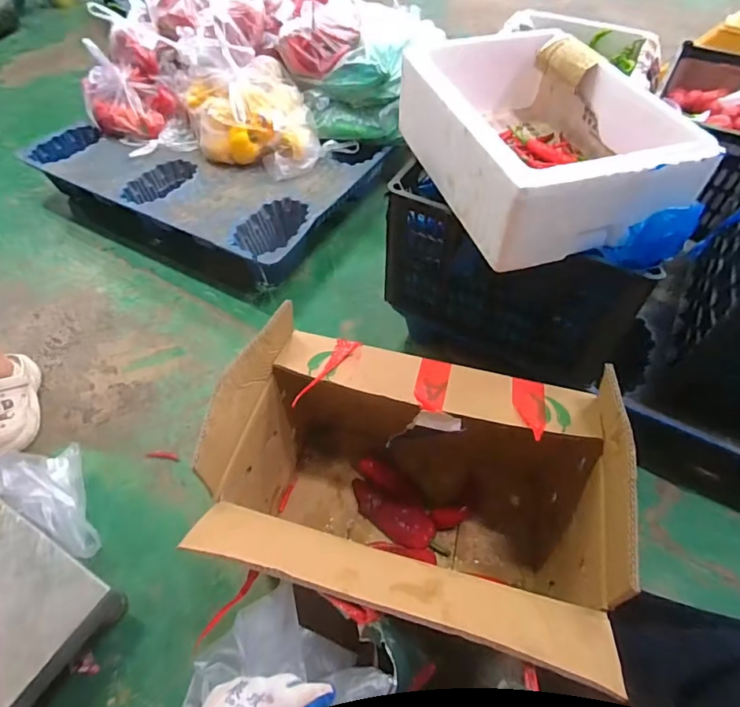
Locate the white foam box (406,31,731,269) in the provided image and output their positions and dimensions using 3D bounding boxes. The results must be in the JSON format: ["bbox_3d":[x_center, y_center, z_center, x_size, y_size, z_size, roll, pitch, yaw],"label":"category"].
[{"bbox_3d":[0.264,-0.360,0.765,0.307,0.162,0.428,-14,54,-11],"label":"white foam box"}]

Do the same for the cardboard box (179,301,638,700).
[{"bbox_3d":[0.052,0.219,0.738,0.528,0.404,0.369,13,53,10],"label":"cardboard box"}]

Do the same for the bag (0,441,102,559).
[{"bbox_3d":[-0.576,0.265,0.847,0.118,0.116,0.251,-36,60,-24],"label":"bag"}]

